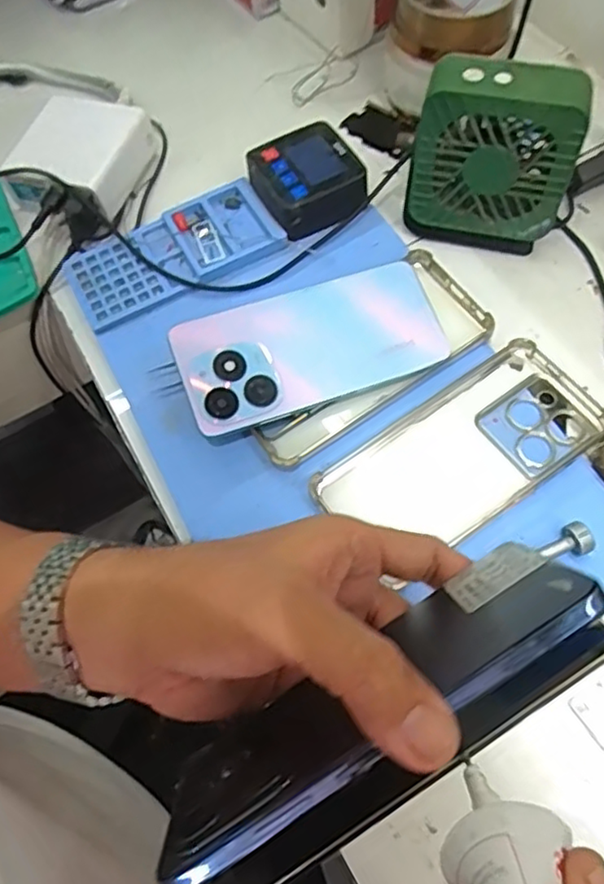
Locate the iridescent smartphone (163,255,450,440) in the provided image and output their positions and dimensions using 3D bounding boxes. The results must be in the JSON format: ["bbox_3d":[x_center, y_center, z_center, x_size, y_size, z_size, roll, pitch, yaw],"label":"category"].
[{"bbox_3d":[0.006,-0.059,0.390,0.160,0.007,0.073,-18,80,-10],"label":"iridescent smartphone"}]

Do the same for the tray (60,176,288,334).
[{"bbox_3d":[-0.092,-0.135,0.457,0.147,0.013,0.070,-25,65,-8],"label":"tray"}]

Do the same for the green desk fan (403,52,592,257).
[{"bbox_3d":[0.122,-0.180,0.416,0.098,0.112,0.049,16,66,11],"label":"green desk fan"}]

